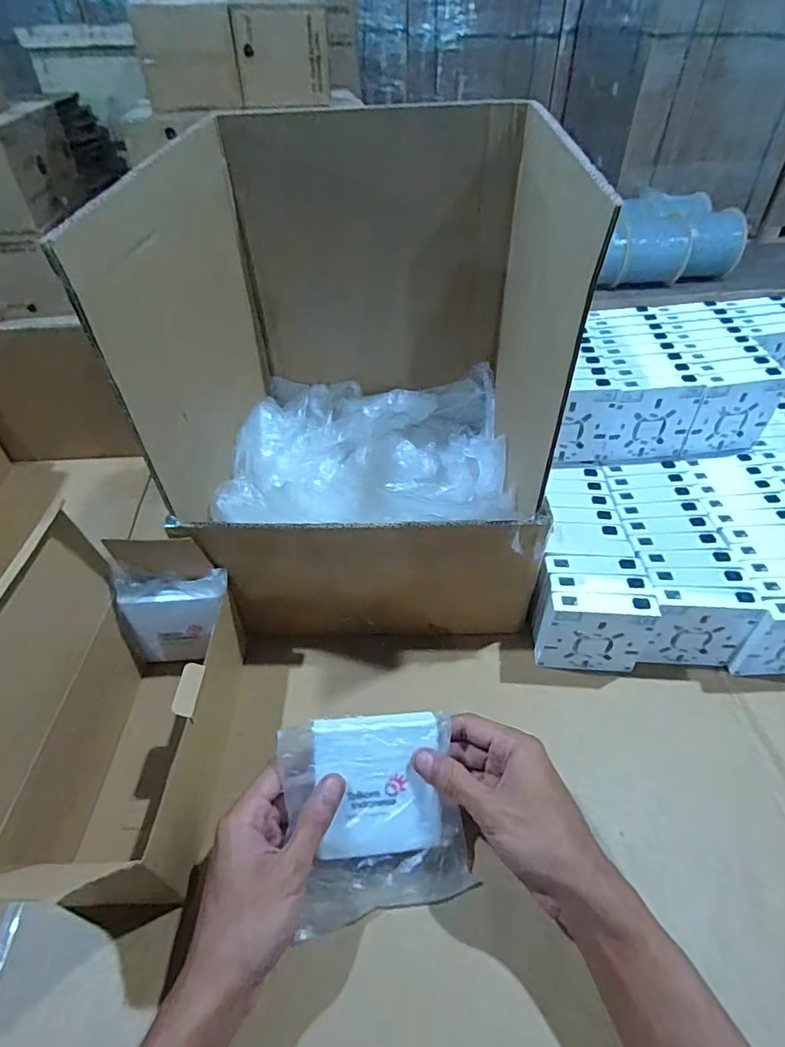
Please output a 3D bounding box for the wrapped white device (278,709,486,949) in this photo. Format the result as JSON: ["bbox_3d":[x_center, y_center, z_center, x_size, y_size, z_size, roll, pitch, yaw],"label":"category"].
[{"bbox_3d":[-0.011,0.198,0.368,0.115,0.017,0.131,-10,88,-5],"label":"wrapped white device"}]

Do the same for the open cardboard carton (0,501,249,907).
[{"bbox_3d":[-0.196,0.129,0.385,0.123,0.199,0.205,1,45,2],"label":"open cardboard carton"}]

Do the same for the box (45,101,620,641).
[{"bbox_3d":[-0.026,-0.129,0.495,0.317,0.340,0.333,3,45,4],"label":"box"}]

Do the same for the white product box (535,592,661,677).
[{"bbox_3d":[0.176,0.097,0.472,0.090,0.086,0.025,3,45,5],"label":"white product box"}]

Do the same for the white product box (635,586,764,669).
[{"bbox_3d":[0.264,0.092,0.474,0.083,0.083,0.026,2,45,3],"label":"white product box"}]

